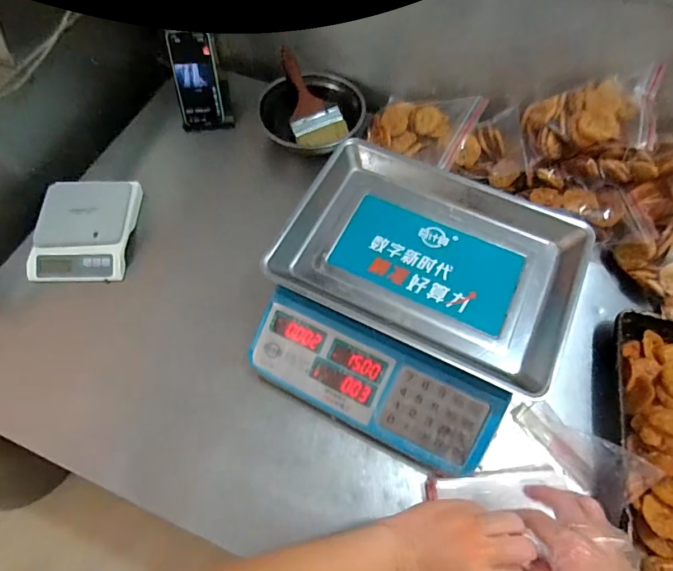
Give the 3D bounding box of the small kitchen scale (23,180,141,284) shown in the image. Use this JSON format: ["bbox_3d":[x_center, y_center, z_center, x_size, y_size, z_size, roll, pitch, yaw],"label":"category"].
[{"bbox_3d":[-0.420,-0.093,0.744,0.152,0.048,0.181,-2,62,-1],"label":"small kitchen scale"}]

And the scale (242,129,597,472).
[{"bbox_3d":[0.106,0.002,0.606,0.374,0.109,0.385,25,65,13],"label":"scale"}]

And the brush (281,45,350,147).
[{"bbox_3d":[-0.058,-0.362,0.856,0.102,0.035,0.195,-22,84,-11],"label":"brush"}]

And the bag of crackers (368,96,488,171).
[{"bbox_3d":[0.151,-0.285,0.773,0.186,0.072,0.137,38,68,18],"label":"bag of crackers"}]

